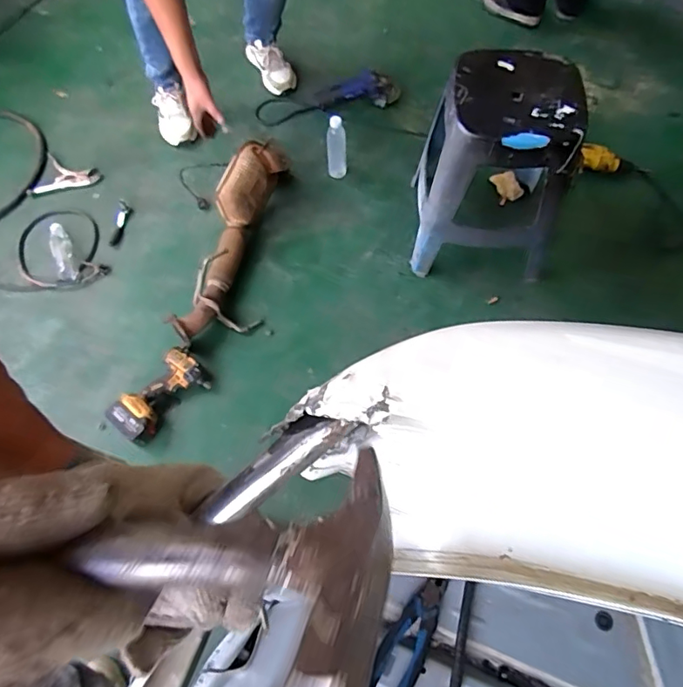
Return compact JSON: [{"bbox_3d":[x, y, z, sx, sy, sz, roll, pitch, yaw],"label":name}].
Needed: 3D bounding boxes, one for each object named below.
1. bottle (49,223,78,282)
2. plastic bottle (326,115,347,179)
[{"bbox_3d":[-0.836,-0.276,1.530,0.056,0.043,0.233,-26,67,-10],"label":"bottle"},{"bbox_3d":[-0.016,-0.602,1.587,0.062,0.206,0.046,-3,65,0],"label":"plastic bottle"}]

